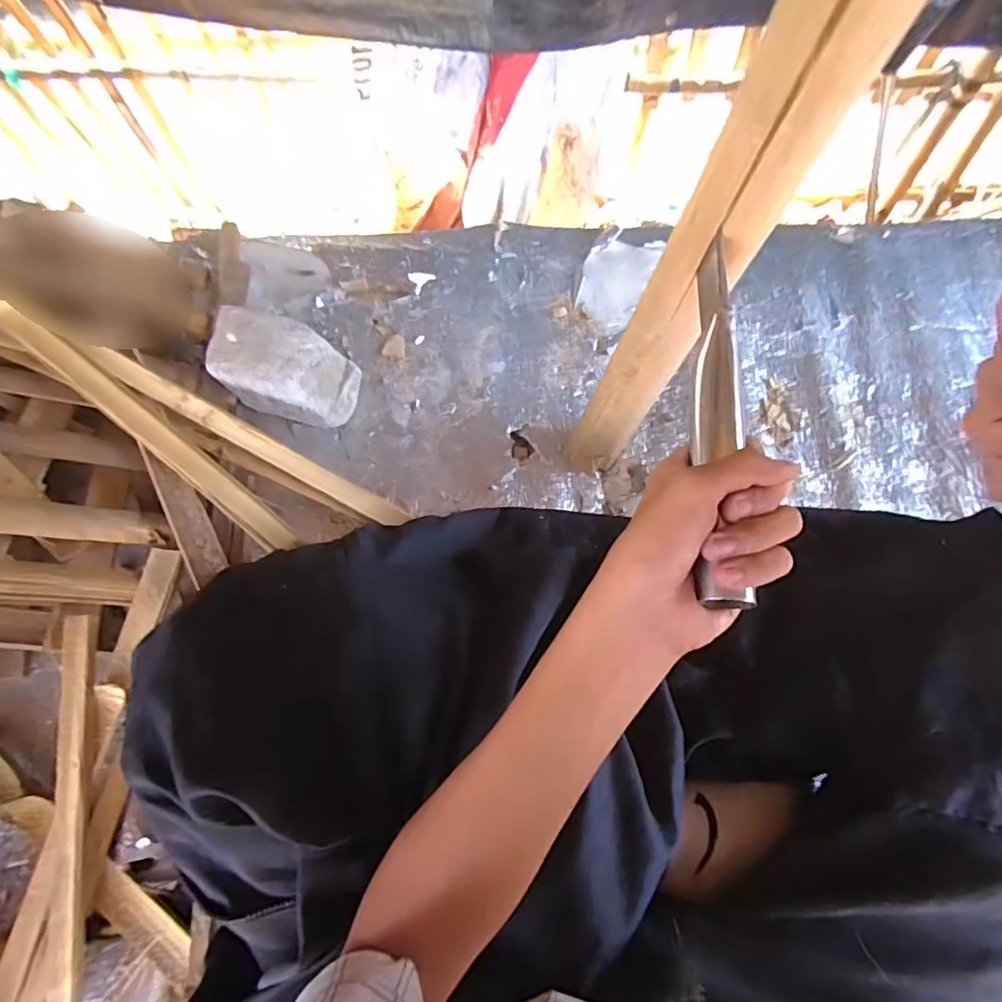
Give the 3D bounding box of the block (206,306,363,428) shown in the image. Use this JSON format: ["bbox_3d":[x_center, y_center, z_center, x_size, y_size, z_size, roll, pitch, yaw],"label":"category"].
[{"bbox_3d":[-0.248,-0.146,0.641,0.139,0.119,0.089,14,71,5],"label":"block"}]

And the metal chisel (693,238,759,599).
[{"bbox_3d":[0.130,-0.053,0.326,0.026,0.019,0.228,5,73,2],"label":"metal chisel"}]

